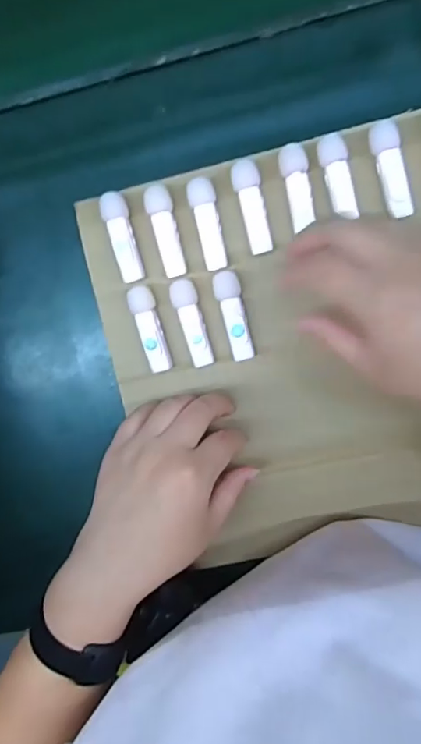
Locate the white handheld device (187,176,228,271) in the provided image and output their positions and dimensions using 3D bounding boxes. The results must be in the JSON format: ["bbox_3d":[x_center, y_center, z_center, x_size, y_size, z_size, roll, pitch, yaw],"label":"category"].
[{"bbox_3d":[-0.002,-0.105,0.365,0.019,0.012,0.063,-9,93,7],"label":"white handheld device"}]

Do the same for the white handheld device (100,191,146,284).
[{"bbox_3d":[-0.063,-0.098,0.372,0.018,0.014,0.064,-14,92,7],"label":"white handheld device"}]

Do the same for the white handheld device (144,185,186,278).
[{"bbox_3d":[-0.032,-0.102,0.368,0.018,0.011,0.064,-14,92,7],"label":"white handheld device"}]

